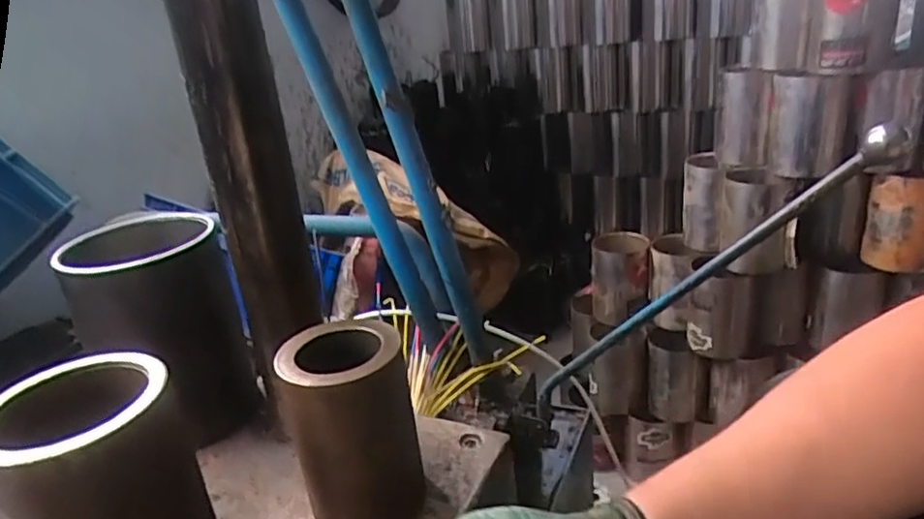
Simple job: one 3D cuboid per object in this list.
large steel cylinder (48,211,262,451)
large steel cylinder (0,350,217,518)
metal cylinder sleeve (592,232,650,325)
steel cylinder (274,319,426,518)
[{"bbox_3d":[-0.272,0.063,0.601,0.134,0.175,0.122,8,27,31],"label":"large steel cylinder"},{"bbox_3d":[-0.231,0.155,0.428,0.107,0.154,0.106,-22,27,-31],"label":"large steel cylinder"},{"bbox_3d":[0.263,0.033,1.086,0.091,0.133,0.079,-3,23,10],"label":"metal cylinder sleeve"},{"bbox_3d":[-0.078,0.123,0.486,0.090,0.135,0.087,-12,23,-11],"label":"steel cylinder"}]

